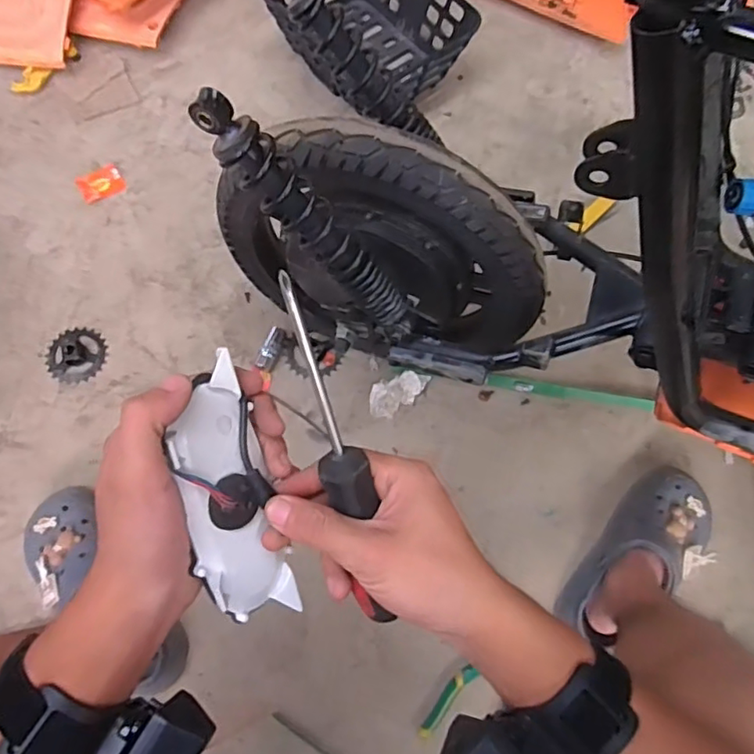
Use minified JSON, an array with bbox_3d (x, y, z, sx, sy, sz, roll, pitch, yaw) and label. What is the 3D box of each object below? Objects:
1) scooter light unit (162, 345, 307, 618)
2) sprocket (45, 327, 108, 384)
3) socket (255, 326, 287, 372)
[{"bbox_3d":[-0.085,0.065,0.316,0.054,0.031,0.145,-18,103,-41],"label":"scooter light unit"},{"bbox_3d":[-0.442,-0.033,0.851,0.086,0.008,0.085,1,69,-2],"label":"sprocket"},{"bbox_3d":[-0.157,-0.040,0.854,0.024,0.022,0.069,21,70,5],"label":"socket"}]

